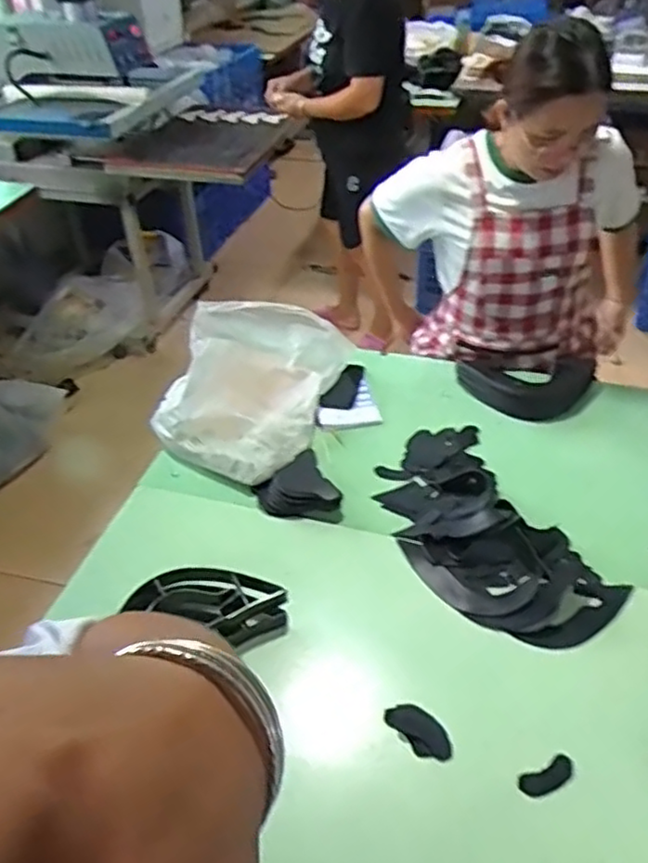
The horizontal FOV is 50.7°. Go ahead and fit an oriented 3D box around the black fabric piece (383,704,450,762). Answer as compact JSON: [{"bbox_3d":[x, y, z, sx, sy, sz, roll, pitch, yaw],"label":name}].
[{"bbox_3d":[0.121,0.373,0.855,0.045,0.007,0.088,-32,48,-30],"label":"black fabric piece"}]

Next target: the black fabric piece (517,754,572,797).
[{"bbox_3d":[0.266,0.412,0.813,0.074,0.005,0.029,-19,43,-17],"label":"black fabric piece"}]

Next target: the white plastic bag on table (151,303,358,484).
[{"bbox_3d":[-0.145,-0.088,1.309,0.289,0.179,0.398,12,43,17],"label":"white plastic bag on table"}]

